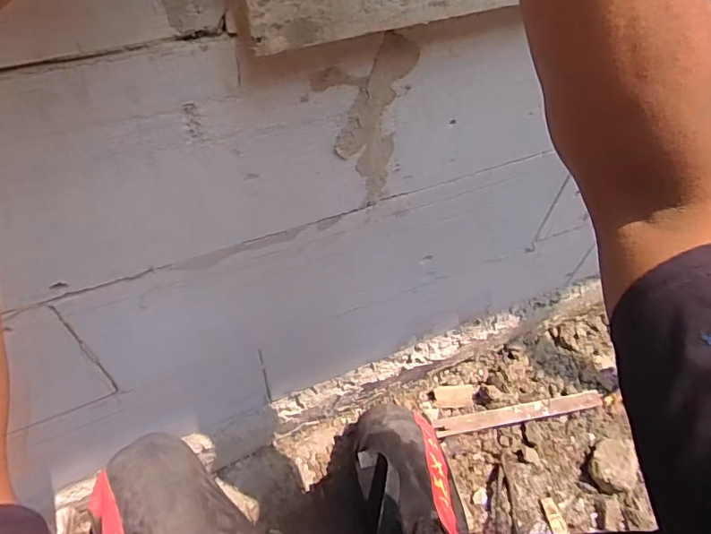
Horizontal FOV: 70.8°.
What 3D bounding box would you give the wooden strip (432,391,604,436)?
[{"bbox_3d":[0.331,0.292,1.005,0.358,0.025,0.039,-8,54,-10],"label":"wooden strip"}]

